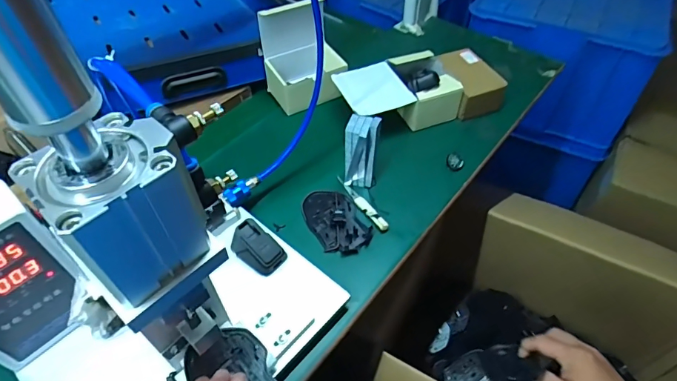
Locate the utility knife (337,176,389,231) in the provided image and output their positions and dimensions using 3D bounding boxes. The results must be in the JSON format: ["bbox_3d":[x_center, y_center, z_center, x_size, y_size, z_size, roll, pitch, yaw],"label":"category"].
[{"bbox_3d":[0.033,0.015,0.612,0.017,0.005,0.115,-26,55,-19],"label":"utility knife"}]

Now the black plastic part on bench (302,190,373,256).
[{"bbox_3d":[-0.004,0.037,0.593,0.070,0.019,0.111,-24,54,-18],"label":"black plastic part on bench"}]

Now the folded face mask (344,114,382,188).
[{"bbox_3d":[0.034,-0.052,0.605,0.043,0.105,0.043,8,51,7],"label":"folded face mask"}]

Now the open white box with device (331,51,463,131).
[{"bbox_3d":[0.096,-0.161,0.709,0.180,0.076,0.119,-18,53,-13],"label":"open white box with device"}]

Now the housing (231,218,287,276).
[{"bbox_3d":[-0.098,0.068,0.519,0.064,0.032,0.040,30,57,23],"label":"housing"}]

